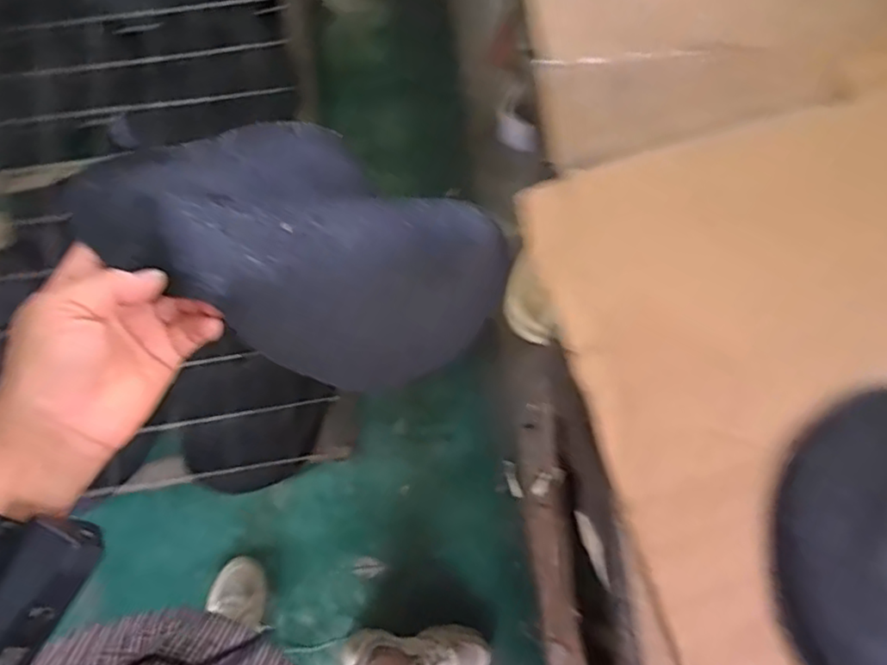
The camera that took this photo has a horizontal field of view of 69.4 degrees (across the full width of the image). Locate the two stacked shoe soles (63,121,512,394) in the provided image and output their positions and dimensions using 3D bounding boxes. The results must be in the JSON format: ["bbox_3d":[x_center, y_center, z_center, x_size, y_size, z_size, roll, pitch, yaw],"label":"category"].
[{"bbox_3d":[-0.077,-0.075,0.473,0.247,0.298,0.050,31,121,1],"label":"two stacked shoe soles"}]

